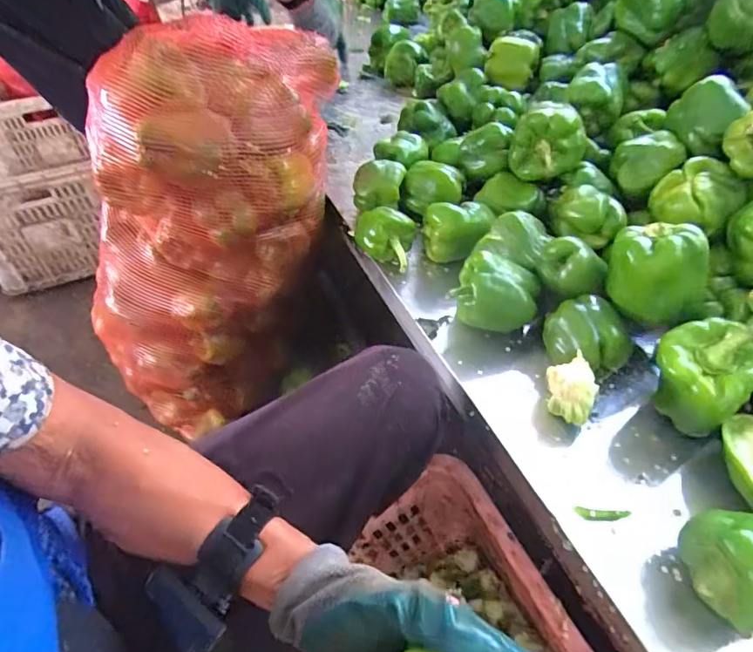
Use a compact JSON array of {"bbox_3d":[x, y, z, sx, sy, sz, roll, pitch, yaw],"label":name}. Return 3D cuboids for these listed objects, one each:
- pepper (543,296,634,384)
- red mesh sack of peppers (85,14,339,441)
[{"bbox_3d":[0.209,0.018,0.492,0.072,0.069,0.069,-2,47,2],"label":"pepper"},{"bbox_3d":[-0.239,-0.138,0.720,0.288,0.540,0.196,-7,40,-38],"label":"red mesh sack of peppers"}]

